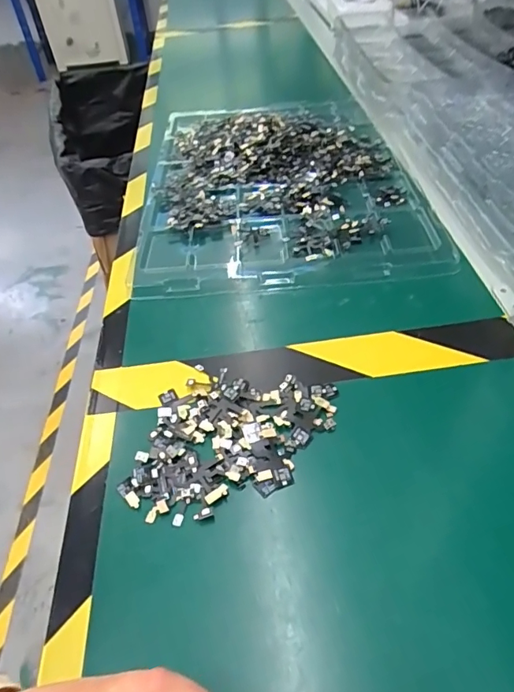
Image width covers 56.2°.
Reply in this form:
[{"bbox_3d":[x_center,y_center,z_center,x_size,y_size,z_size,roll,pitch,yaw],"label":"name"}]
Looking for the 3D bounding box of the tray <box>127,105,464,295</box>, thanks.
[{"bbox_3d":[0.018,-0.185,0.507,0.266,0.017,0.364,-5,46,1],"label":"tray"}]

